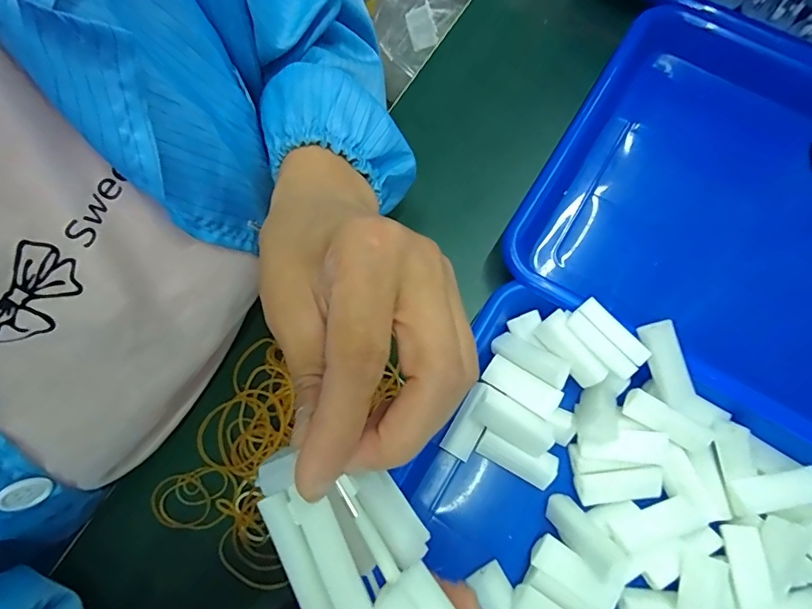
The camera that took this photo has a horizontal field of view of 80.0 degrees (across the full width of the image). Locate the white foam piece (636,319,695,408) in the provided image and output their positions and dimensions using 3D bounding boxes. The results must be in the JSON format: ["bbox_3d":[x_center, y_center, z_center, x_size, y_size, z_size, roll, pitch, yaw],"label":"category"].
[{"bbox_3d":[0.147,0.033,0.275,0.019,0.009,0.047,-20,93,-5],"label":"white foam piece"}]

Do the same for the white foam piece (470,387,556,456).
[{"bbox_3d":[0.062,0.069,0.282,0.046,0.016,0.021,33,78,9],"label":"white foam piece"}]

